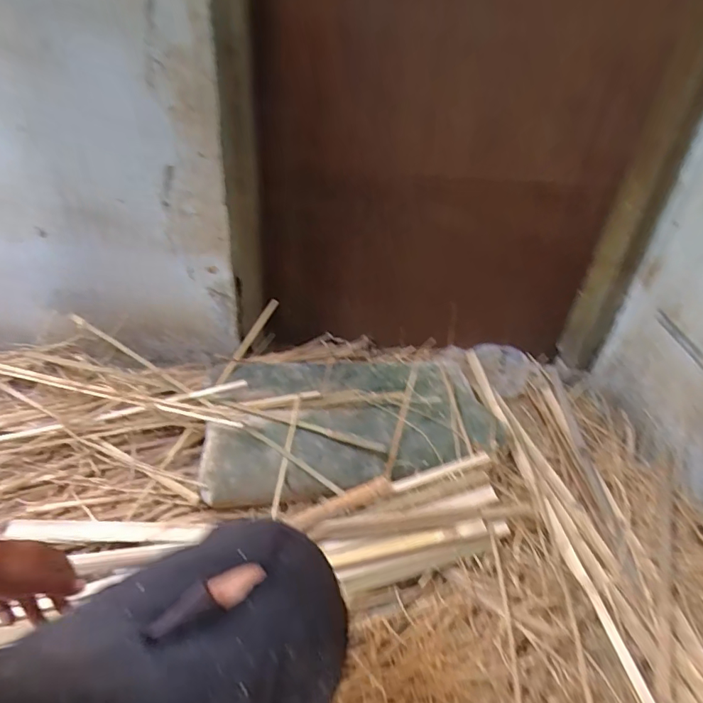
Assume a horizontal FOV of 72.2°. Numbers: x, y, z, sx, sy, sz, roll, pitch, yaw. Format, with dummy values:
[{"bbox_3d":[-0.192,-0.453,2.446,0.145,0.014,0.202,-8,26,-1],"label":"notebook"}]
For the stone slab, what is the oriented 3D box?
[{"bbox_3d":[0.007,0.120,0.992,0.603,0.079,0.337,-4,37,-12],"label":"stone slab"}]

